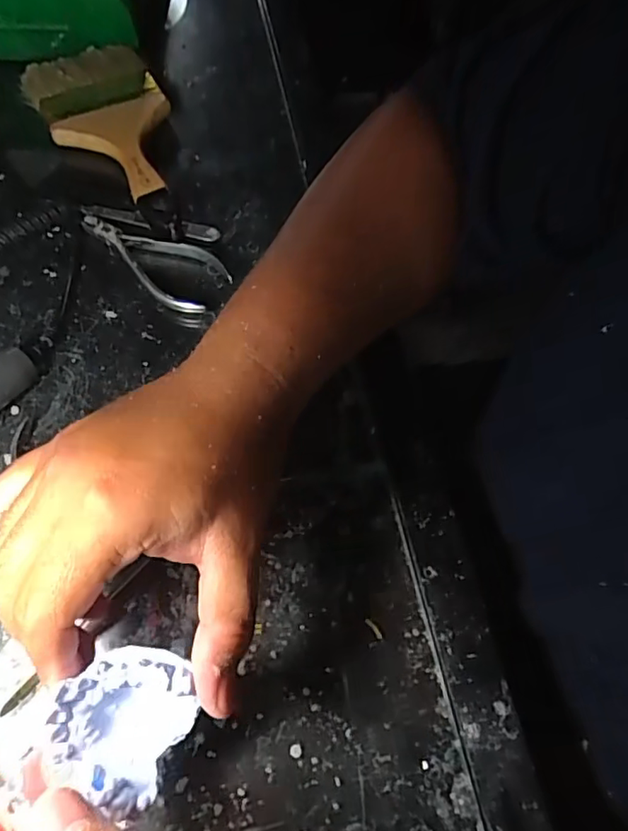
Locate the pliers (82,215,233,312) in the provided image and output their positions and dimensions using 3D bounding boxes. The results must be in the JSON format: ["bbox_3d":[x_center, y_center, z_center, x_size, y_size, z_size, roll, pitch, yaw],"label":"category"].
[{"bbox_3d":[-0.118,-0.114,0.400,0.120,0.011,0.049,31,66,12],"label":"pliers"}]

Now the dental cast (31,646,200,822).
[{"bbox_3d":[-0.080,0.123,0.228,0.053,0.030,0.056,18,64,6],"label":"dental cast"}]

